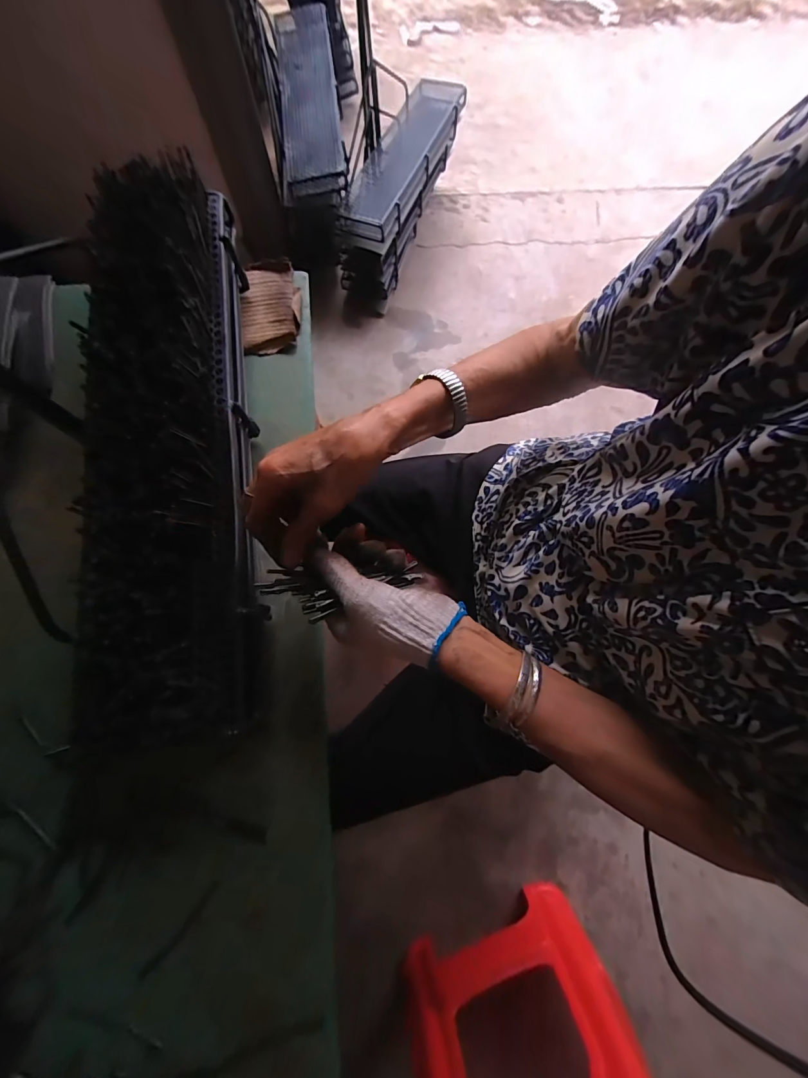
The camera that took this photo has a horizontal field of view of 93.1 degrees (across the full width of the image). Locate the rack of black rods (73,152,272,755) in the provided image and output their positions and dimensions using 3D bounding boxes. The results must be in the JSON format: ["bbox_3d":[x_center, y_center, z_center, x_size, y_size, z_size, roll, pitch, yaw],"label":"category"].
[{"bbox_3d":[-0.229,-0.119,0.382,0.126,0.090,0.581,-8,76,-2],"label":"rack of black rods"}]

